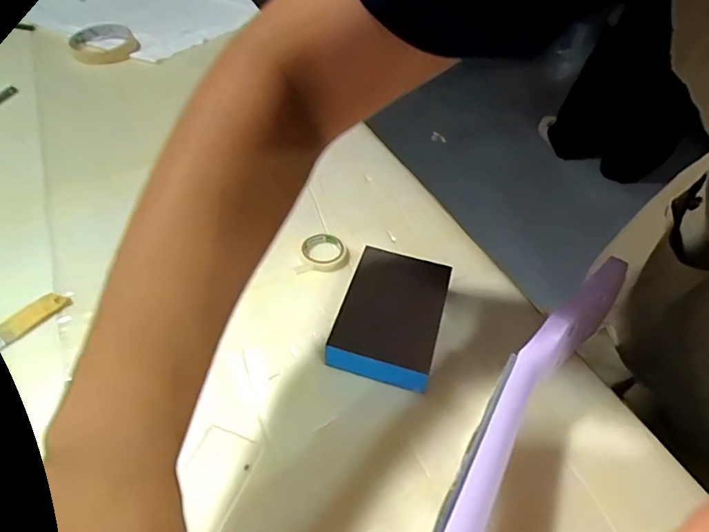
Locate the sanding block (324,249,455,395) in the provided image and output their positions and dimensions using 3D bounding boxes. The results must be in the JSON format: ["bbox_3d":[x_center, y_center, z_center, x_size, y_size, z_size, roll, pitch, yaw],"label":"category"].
[{"bbox_3d":[0.026,0.036,0.345,0.068,0.025,0.099,14,48,10],"label":"sanding block"}]

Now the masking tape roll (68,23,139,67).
[{"bbox_3d":[-0.327,-0.288,0.626,0.079,0.028,0.084,-20,51,-21],"label":"masking tape roll"}]

